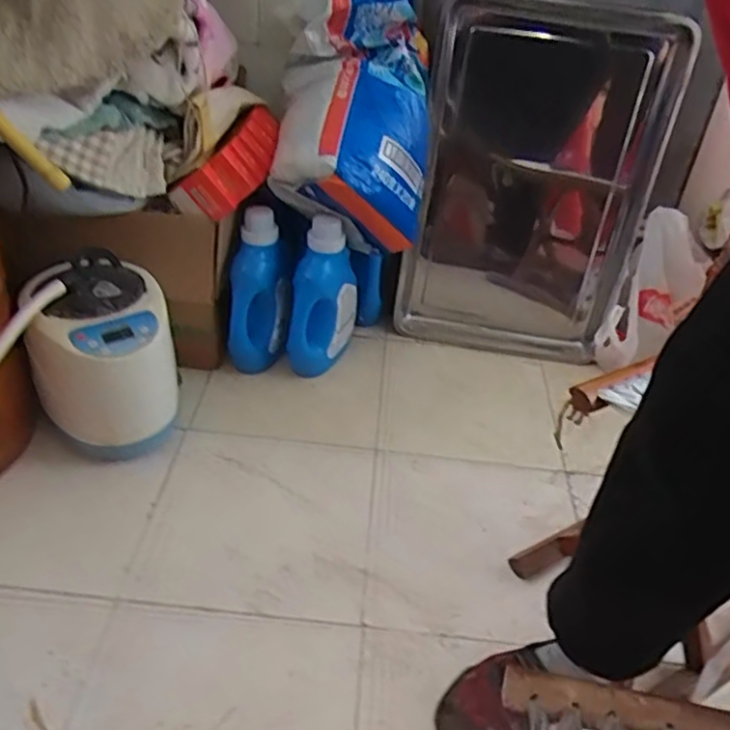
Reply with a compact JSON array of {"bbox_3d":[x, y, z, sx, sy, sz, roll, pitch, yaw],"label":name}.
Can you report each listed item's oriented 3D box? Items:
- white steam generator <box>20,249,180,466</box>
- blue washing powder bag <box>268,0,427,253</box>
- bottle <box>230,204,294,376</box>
[{"bbox_3d":[-0.369,0.001,0.947,0.189,0.271,0.164,-13,42,-23],"label":"white steam generator"},{"bbox_3d":[-0.012,-0.433,1.009,0.233,0.471,0.151,3,4,-1],"label":"blue washing powder bag"},{"bbox_3d":[-0.176,-0.118,1.102,0.107,0.281,0.071,1,39,-7],"label":"bottle"}]

